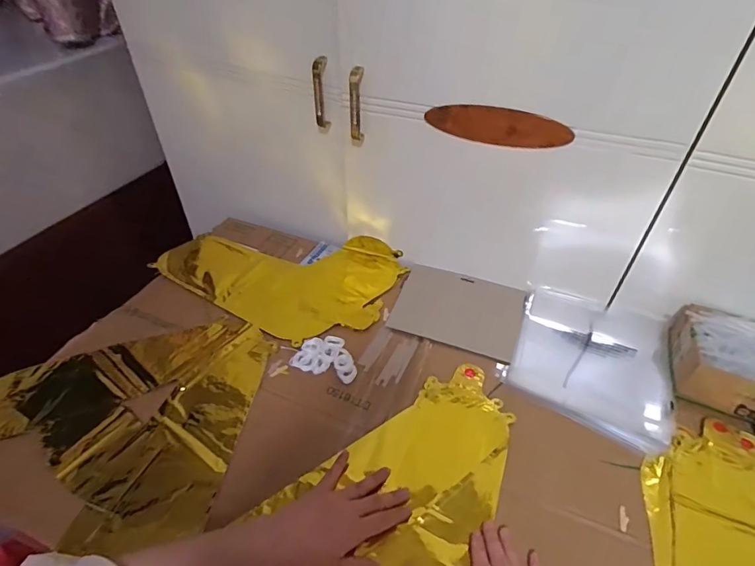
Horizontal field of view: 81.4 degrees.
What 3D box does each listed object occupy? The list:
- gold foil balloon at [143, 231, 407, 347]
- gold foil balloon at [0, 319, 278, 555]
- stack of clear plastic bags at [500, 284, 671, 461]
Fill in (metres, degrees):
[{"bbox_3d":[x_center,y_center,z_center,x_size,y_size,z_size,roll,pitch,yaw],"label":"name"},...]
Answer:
[{"bbox_3d":[-0.178,-0.021,0.790,0.419,0.039,0.273,18,45,18],"label":"gold foil balloon"},{"bbox_3d":[-0.347,0.159,0.573,0.360,0.027,0.302,7,41,5],"label":"gold foil balloon"},{"bbox_3d":[0.311,0.103,0.639,0.213,0.023,0.231,20,46,20],"label":"stack of clear plastic bags"}]

